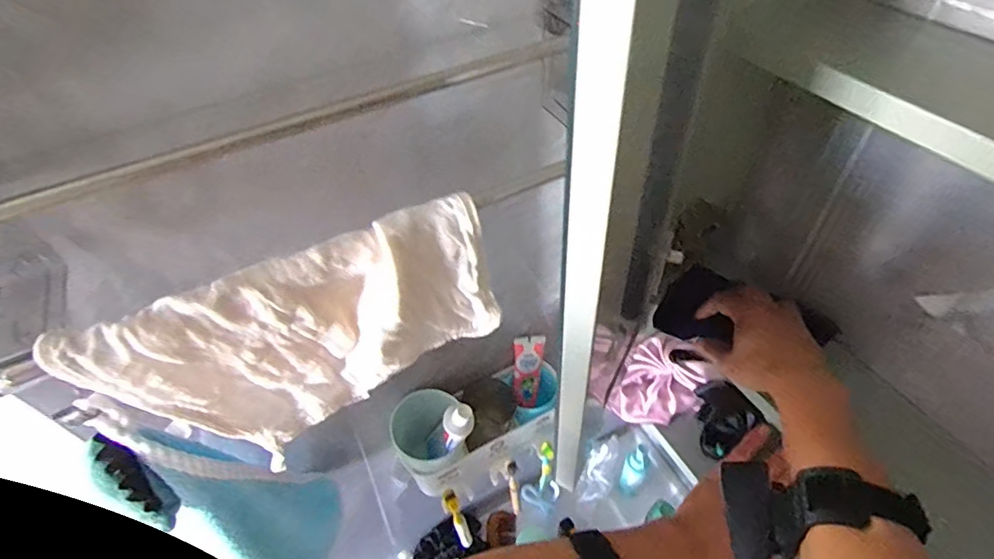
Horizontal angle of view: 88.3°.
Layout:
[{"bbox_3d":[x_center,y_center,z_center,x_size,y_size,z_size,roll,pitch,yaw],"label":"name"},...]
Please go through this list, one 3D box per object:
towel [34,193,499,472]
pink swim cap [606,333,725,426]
[{"bbox_3d":[-0.103,0.036,0.304,0.209,0.123,0.028,-22,51,-14],"label":"towel"},{"bbox_3d":[0.199,0.126,0.633,0.130,0.040,0.094,-36,79,17],"label":"pink swim cap"}]

